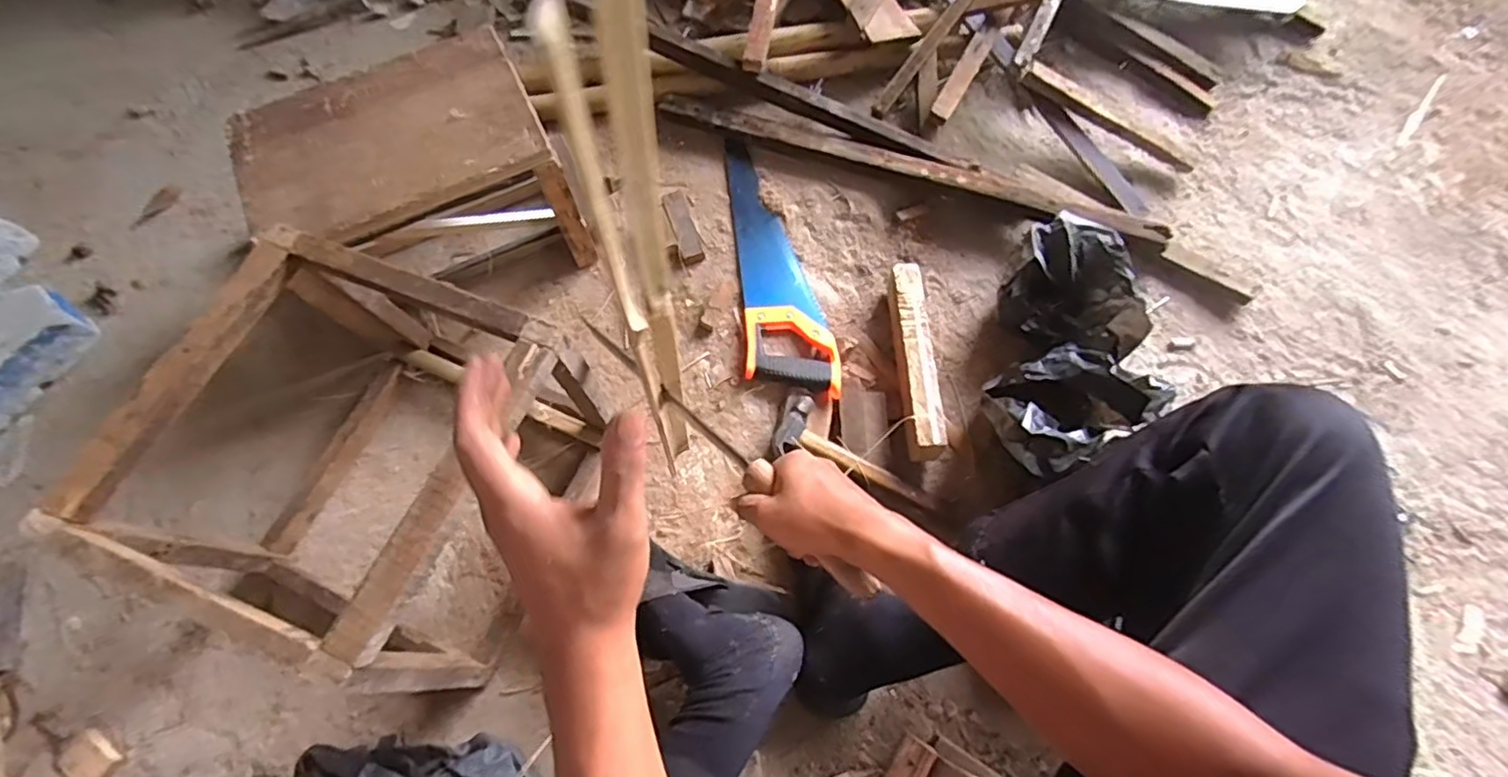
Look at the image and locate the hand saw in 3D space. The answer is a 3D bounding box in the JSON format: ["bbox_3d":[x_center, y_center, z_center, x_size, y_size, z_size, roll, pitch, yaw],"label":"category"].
[{"bbox_3d":[0.026,-0.177,0.889,0.118,0.036,0.424,-8,67,-3],"label":"hand saw"}]

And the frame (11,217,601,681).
[{"bbox_3d":[-0.384,0.076,0.650,0.350,0.286,0.318,22,70,11],"label":"frame"}]

